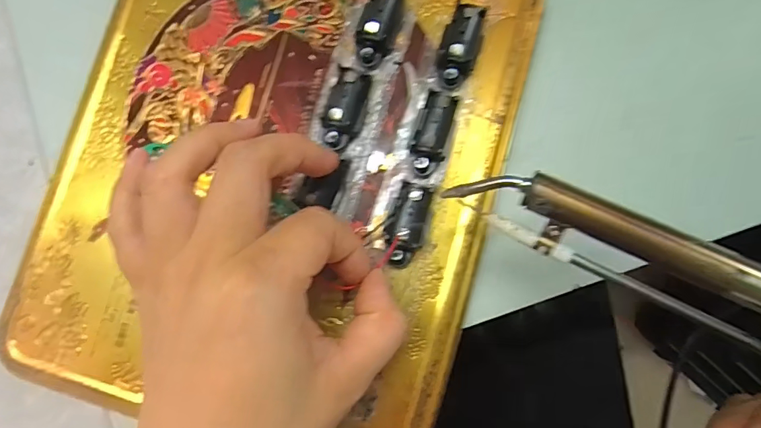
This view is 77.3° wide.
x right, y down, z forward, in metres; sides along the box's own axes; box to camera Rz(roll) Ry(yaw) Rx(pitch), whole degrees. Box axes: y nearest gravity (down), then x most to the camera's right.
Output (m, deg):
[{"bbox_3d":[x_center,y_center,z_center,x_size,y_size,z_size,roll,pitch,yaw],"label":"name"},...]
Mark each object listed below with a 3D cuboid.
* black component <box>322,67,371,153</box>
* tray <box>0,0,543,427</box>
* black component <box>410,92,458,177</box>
[{"bbox_3d":[-0.016,-0.045,0.206,0.016,0.006,0.036,15,87,7],"label":"black component"},{"bbox_3d":[-0.046,-0.021,0.209,0.189,0.013,0.231,16,87,7],"label":"tray"},{"bbox_3d":[0.022,-0.033,0.199,0.013,0.013,0.033,18,87,7],"label":"black component"}]

